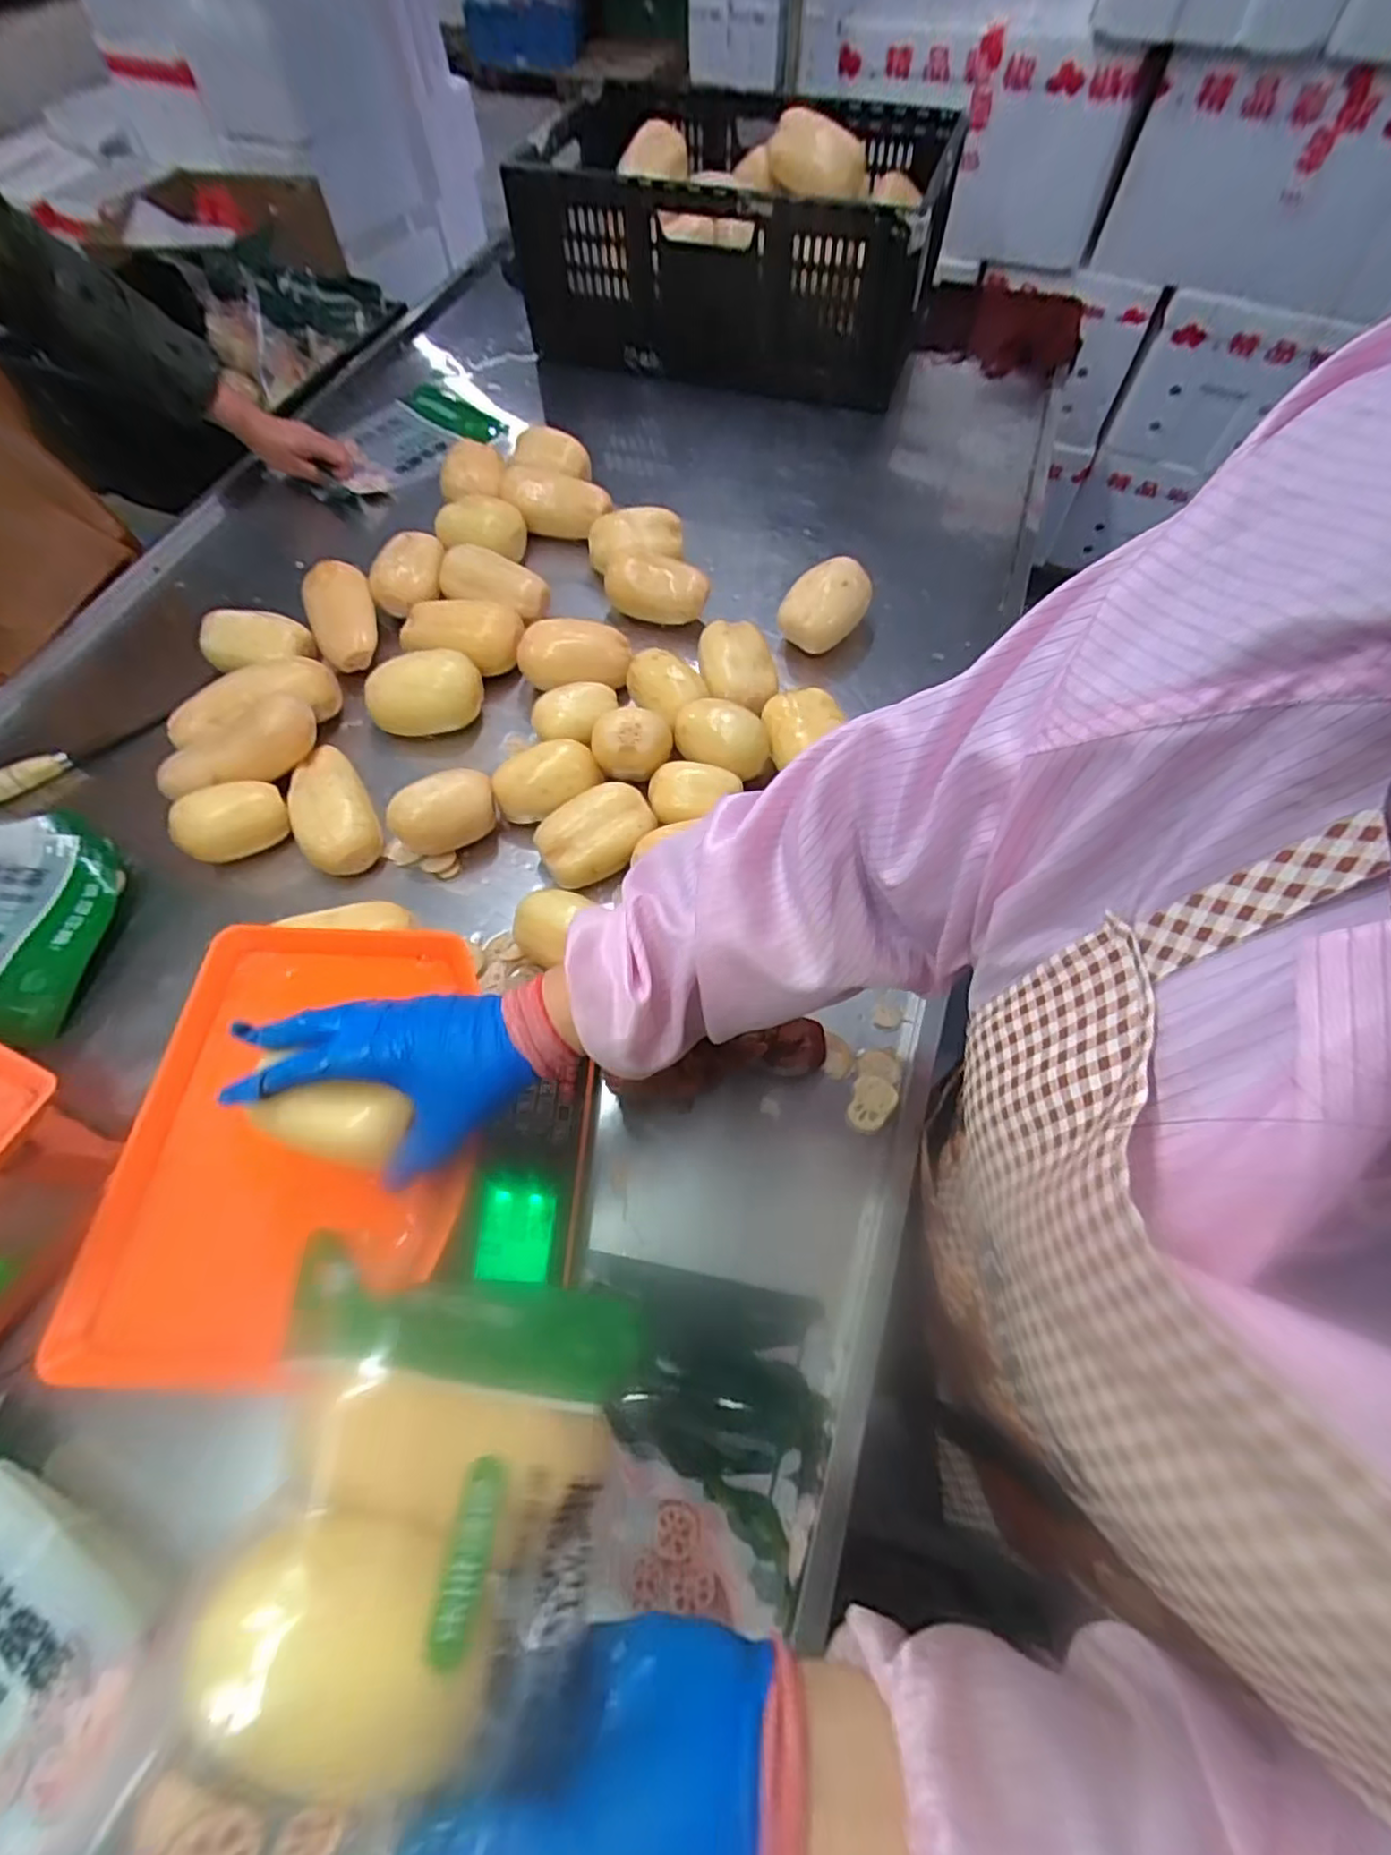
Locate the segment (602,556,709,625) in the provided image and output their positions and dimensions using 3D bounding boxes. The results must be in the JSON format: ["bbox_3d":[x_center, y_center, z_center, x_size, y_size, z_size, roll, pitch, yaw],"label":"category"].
[{"bbox_3d":[-0.048,-0.406,0.823,0.129,0.060,0.055,15,64,8],"label":"segment"}]

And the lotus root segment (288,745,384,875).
[{"bbox_3d":[-0.361,-0.117,0.682,0.076,0.062,0.135,-27,65,-13],"label":"lotus root segment"}]

